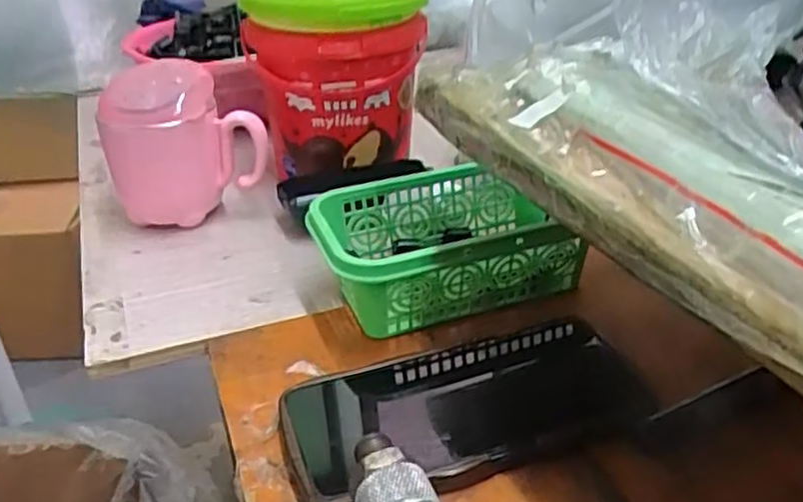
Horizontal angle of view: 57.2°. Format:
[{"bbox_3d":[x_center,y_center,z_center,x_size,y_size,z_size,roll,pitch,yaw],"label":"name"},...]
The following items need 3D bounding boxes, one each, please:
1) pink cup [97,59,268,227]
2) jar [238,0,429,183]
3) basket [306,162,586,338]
[{"bbox_3d":[-0.154,-0.076,0.525,0.103,0.108,0.069,-12,32,-17],"label":"pink cup"},{"bbox_3d":[-0.051,-0.134,0.552,0.117,0.148,0.112,-18,34,-26],"label":"jar"},{"bbox_3d":[0.021,-0.001,0.431,0.139,0.055,0.099,-9,31,-13],"label":"basket"}]

